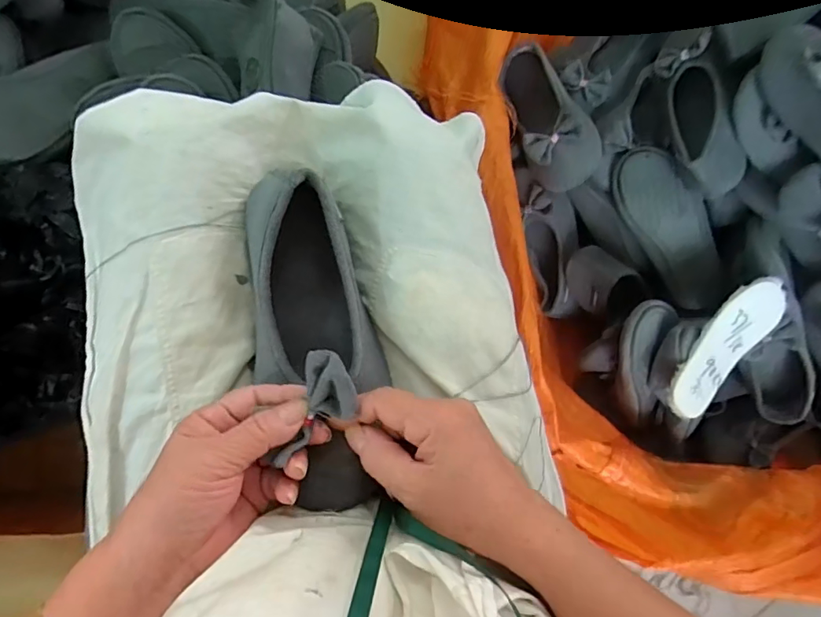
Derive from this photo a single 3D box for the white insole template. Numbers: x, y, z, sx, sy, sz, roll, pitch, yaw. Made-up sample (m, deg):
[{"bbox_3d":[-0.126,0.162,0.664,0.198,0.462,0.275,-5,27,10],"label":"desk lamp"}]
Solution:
[{"bbox_3d":[0.399,0.049,0.637,0.205,0.016,0.074,-47,108,-5],"label":"white insole template"}]

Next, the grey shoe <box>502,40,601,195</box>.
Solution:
[{"bbox_3d":[0.196,-0.271,0.719,0.100,0.109,0.217,-3,57,-9],"label":"grey shoe"}]

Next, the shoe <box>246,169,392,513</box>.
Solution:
[{"bbox_3d":[-0.059,0.020,0.341,0.071,0.078,0.217,-10,74,-9],"label":"shoe"}]

